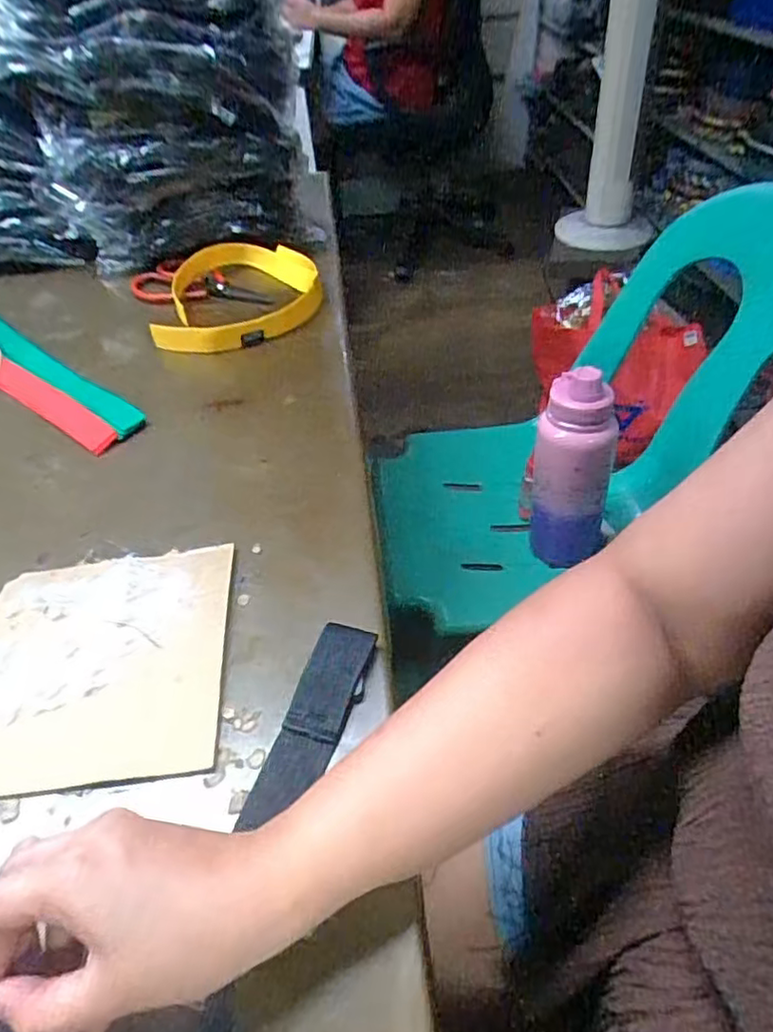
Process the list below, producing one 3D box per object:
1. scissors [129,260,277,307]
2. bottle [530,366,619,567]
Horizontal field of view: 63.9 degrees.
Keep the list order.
[{"bbox_3d":[-0.220,-0.266,0.722,0.187,0.019,0.088,20,51,23],"label":"scissors"},{"bbox_3d":[0.223,-0.040,0.745,0.095,0.264,0.070,8,47,15],"label":"bottle"}]

